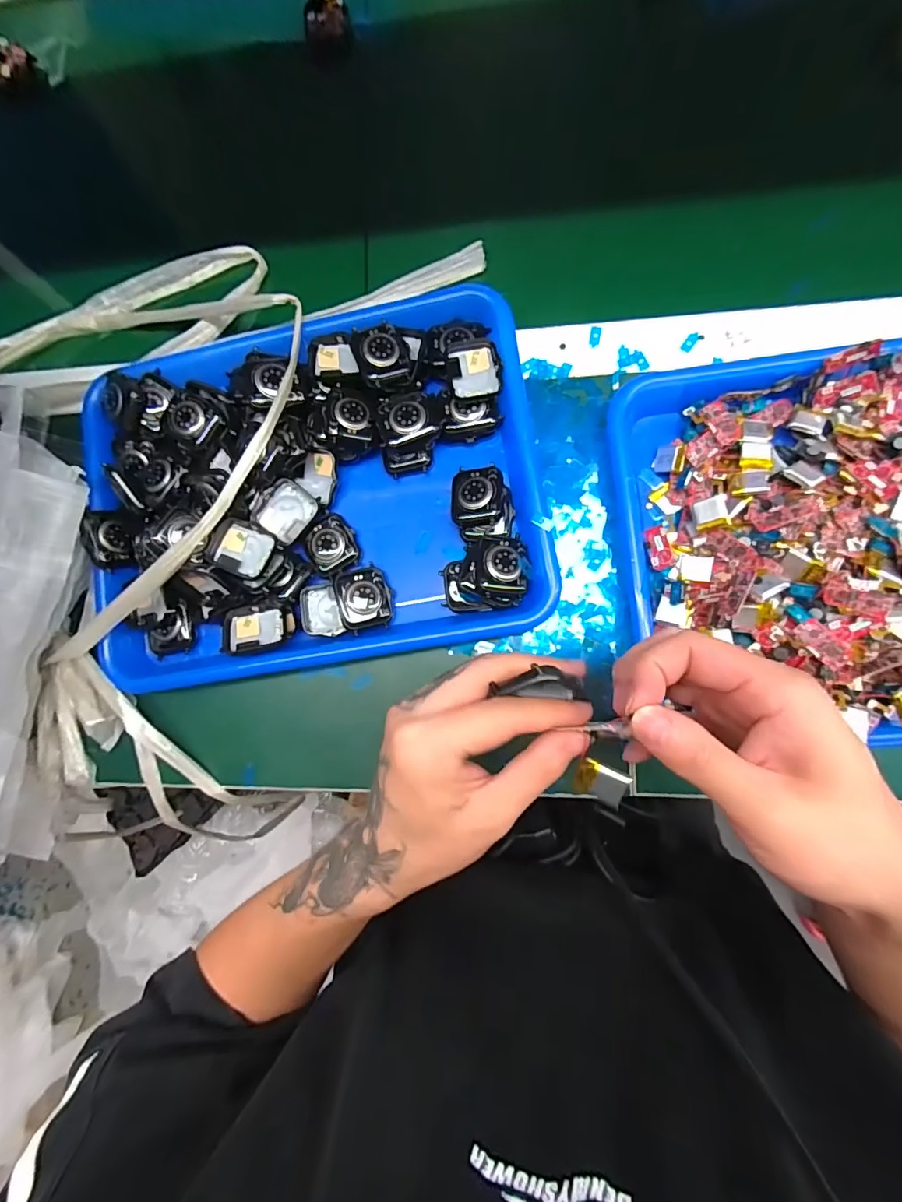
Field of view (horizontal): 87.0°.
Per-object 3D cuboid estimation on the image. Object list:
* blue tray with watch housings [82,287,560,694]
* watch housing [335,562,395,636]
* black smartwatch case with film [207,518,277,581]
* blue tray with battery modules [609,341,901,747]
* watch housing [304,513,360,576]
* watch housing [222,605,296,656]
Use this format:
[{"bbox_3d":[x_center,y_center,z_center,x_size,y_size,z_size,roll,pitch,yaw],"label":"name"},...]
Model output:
[{"bbox_3d":[-0.103,-0.076,0.346,0.327,0.043,0.242,-9,83,6],"label":"blue tray with watch housings"},{"bbox_3d":[-0.062,-0.002,0.338,0.034,0.010,0.044,-15,83,6],"label":"watch housing"},{"bbox_3d":[-0.145,-0.036,0.334,0.043,0.009,0.037,17,75,5],"label":"black smartwatch case with film"},{"bbox_3d":[0.278,-0.043,0.296,0.326,0.049,0.252,-3,84,7],"label":"blue tray with battery modules"},{"bbox_3d":[-0.089,-0.041,0.354,0.036,0.013,0.042,-30,81,4],"label":"watch housing"},{"bbox_3d":[-0.137,0.019,0.340,0.047,0.016,0.033,-9,83,6],"label":"watch housing"}]

